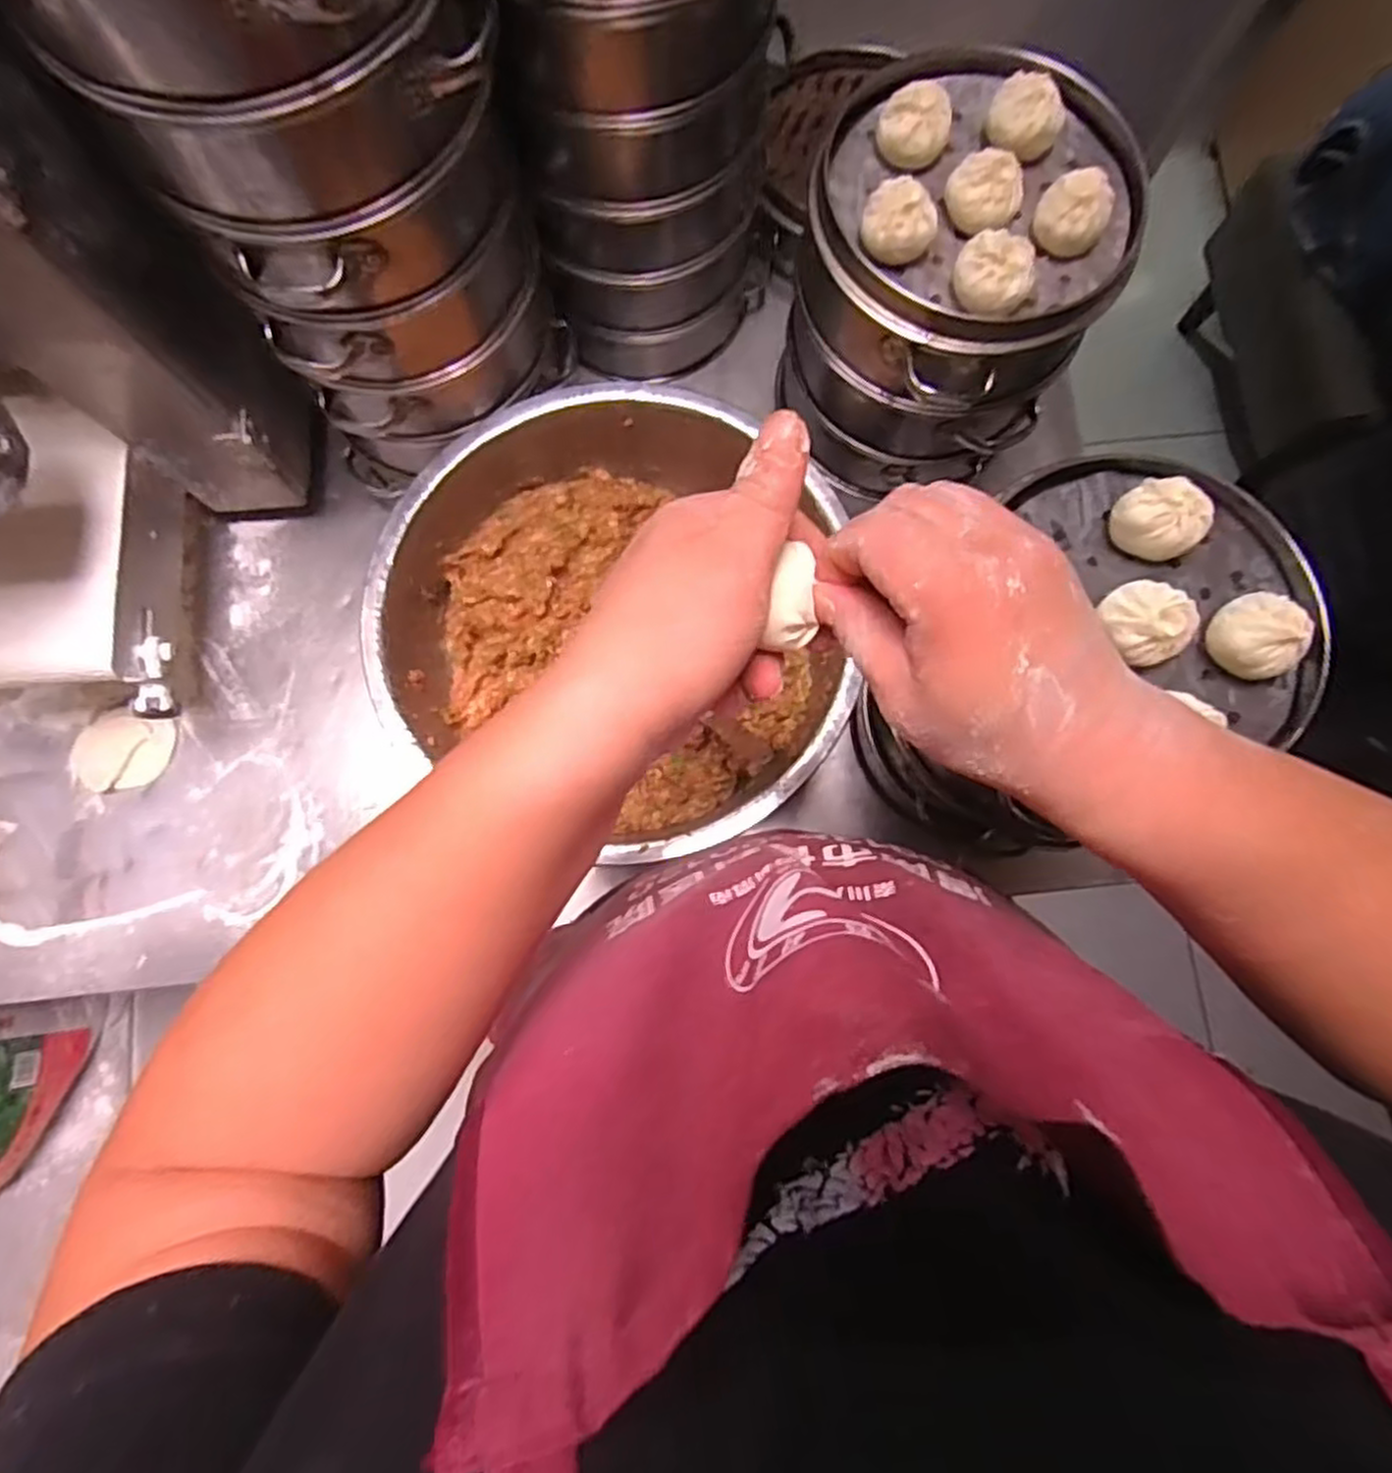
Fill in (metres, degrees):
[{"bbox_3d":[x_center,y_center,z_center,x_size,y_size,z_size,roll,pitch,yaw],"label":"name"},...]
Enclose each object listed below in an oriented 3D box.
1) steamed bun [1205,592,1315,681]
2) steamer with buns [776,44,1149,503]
[{"bbox_3d":[0.286,-0.051,0.391,0.035,0.024,0.042,-23,80,-4],"label":"steamed bun"},{"bbox_3d":[0.164,-0.295,0.524,0.193,0.193,0.183,17,80,3],"label":"steamer with buns"}]

